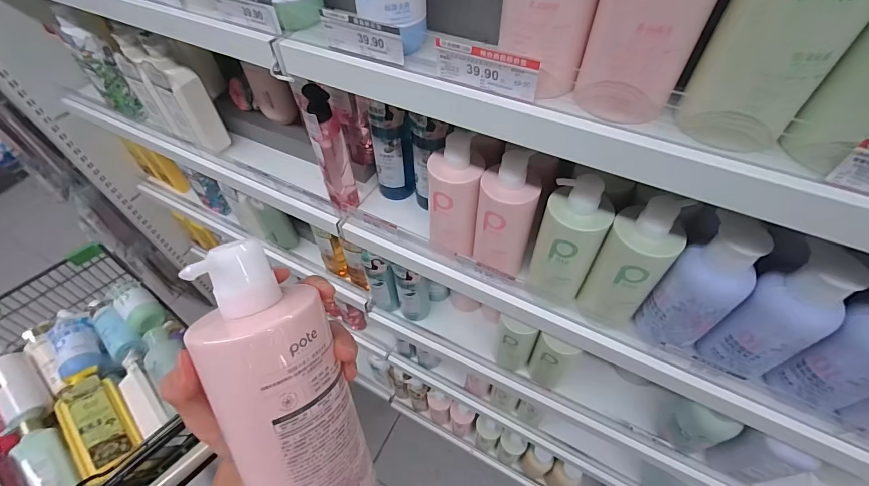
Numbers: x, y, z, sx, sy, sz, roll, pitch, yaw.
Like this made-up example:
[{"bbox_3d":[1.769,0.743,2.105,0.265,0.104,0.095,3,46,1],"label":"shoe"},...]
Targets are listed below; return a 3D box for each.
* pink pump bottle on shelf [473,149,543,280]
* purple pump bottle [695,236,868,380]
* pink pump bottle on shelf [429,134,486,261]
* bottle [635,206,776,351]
[{"bbox_3d":[0.098,-0.033,0.540,0.079,0.187,0.065,14,54,13],"label":"pink pump bottle on shelf"},{"bbox_3d":[0.377,0.084,0.433,0.062,0.177,0.070,-36,59,-22],"label":"purple pump bottle"},{"bbox_3d":[0.028,-0.063,0.556,0.071,0.173,0.065,10,54,10],"label":"pink pump bottle on shelf"},{"bbox_3d":[0.311,0.055,0.463,0.071,0.181,0.066,36,62,26],"label":"bottle"}]

